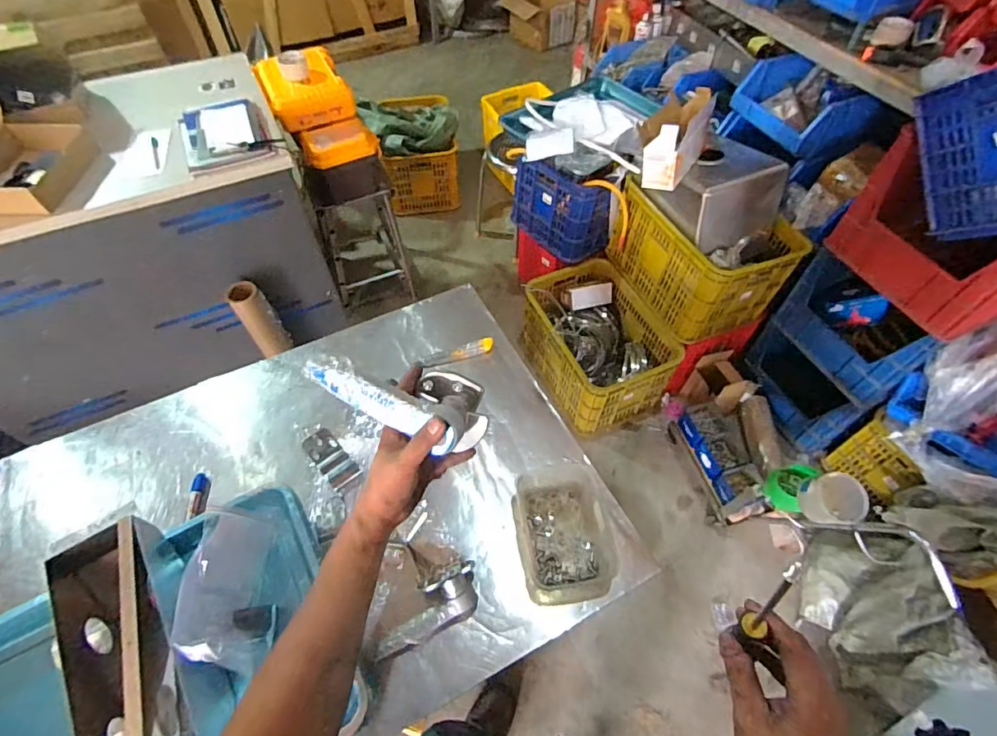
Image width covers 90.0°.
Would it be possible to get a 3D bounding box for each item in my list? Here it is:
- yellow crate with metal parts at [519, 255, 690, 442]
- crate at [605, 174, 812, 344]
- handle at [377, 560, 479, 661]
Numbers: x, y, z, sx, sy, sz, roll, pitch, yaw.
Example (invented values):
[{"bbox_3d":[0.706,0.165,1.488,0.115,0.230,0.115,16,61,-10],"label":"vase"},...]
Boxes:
[{"bbox_3d":[0.348,-0.079,1.800,0.368,0.276,0.504,-22,59,-14],"label":"yellow crate with metal parts"},{"bbox_3d":[0.658,-0.381,1.649,0.342,0.327,0.461,-22,59,-14],"label":"crate"},{"bbox_3d":[-0.107,0.375,0.775,0.170,0.061,0.074,-21,59,-14],"label":"handle"}]

